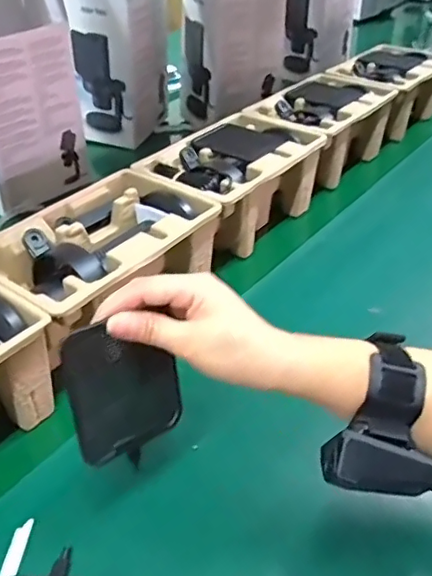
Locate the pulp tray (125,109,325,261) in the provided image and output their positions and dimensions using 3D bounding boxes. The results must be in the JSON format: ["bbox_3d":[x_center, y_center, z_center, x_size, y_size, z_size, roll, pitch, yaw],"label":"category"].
[{"bbox_3d":[0.030,-0.135,0.742,0.145,0.110,0.250,21,43,29],"label":"pulp tray"}]

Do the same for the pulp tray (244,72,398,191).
[{"bbox_3d":[0.165,-0.242,0.880,0.147,0.106,0.229,23,44,32],"label":"pulp tray"}]

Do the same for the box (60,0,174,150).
[{"bbox_3d":[-0.158,-0.448,0.940,0.124,0.359,0.184,4,37,11],"label":"box"}]

